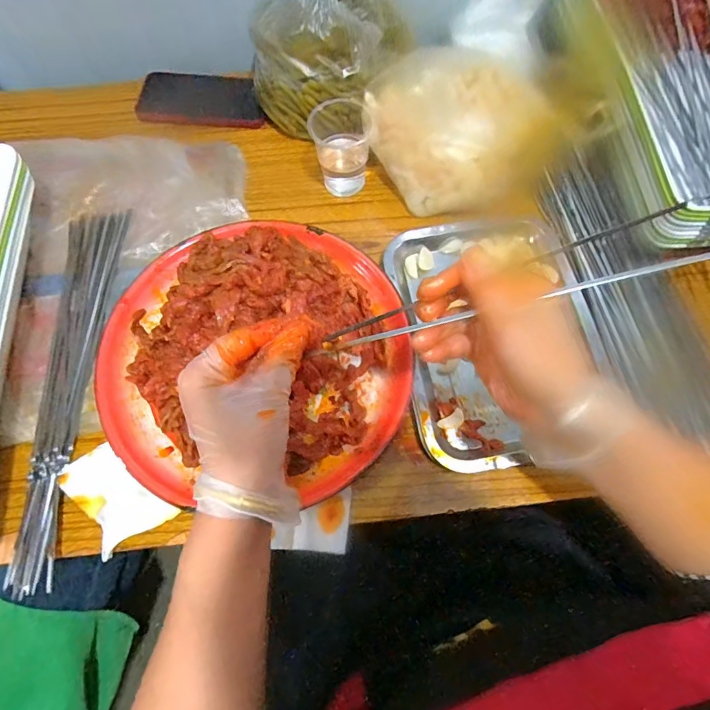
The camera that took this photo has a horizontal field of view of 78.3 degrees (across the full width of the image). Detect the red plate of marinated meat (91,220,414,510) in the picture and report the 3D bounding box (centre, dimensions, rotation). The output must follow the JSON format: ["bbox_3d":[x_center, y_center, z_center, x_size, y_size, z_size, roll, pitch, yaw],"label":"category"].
[{"bbox_3d":[-0.096,-0.012,0.404,0.290,0.072,0.263,2,69,1],"label":"red plate of marinated meat"}]

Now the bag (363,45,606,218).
[{"bbox_3d":[0.128,-0.261,0.488,0.208,0.102,0.181,-36,73,-13],"label":"bag"}]

